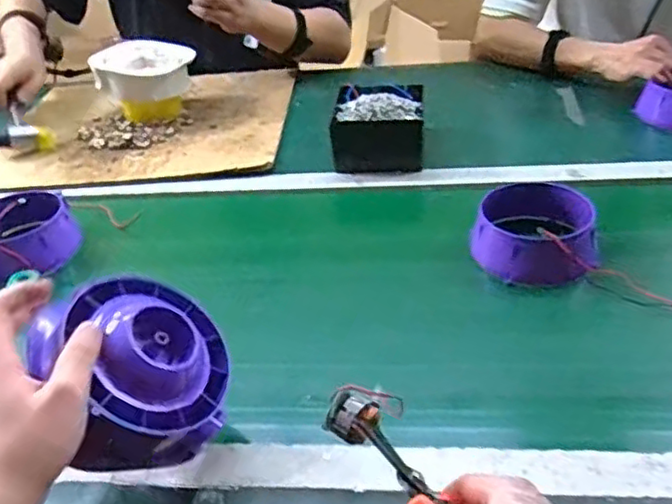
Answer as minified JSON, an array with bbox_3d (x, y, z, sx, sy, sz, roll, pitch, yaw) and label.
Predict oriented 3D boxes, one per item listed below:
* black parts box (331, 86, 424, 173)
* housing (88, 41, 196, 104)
[{"bbox_3d":[0.058,-0.163,0.881,0.117,0.078,0.127,-1,35,8],"label":"black parts box"},{"bbox_3d":[-0.302,-0.289,1.045,0.149,0.064,0.148,-13,37,-10],"label":"housing"}]

